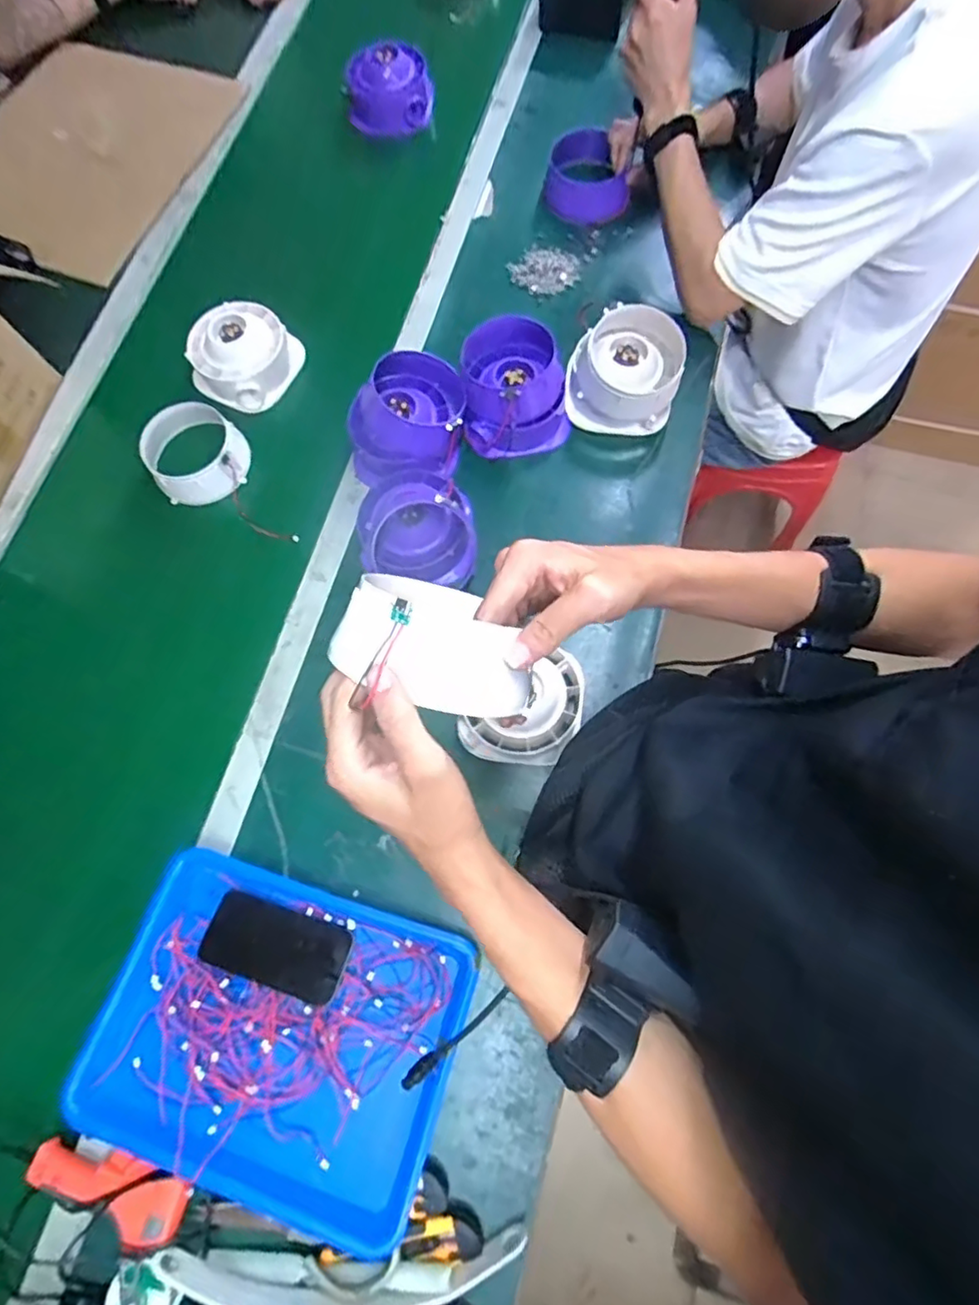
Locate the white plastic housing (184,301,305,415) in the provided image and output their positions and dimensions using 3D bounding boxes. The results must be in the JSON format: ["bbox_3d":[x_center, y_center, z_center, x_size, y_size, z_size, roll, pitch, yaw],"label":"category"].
[{"bbox_3d":[-0.341,-0.406,0.827,0.133,0.073,0.132,20,74,8],"label":"white plastic housing"}]

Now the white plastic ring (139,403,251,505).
[{"bbox_3d":[-0.375,-0.254,0.770,0.119,0.051,0.112,0,73,2],"label":"white plastic ring"}]

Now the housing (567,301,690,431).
[{"bbox_3d":[0.169,-0.348,0.760,0.137,0.105,0.128,11,73,5],"label":"housing"}]

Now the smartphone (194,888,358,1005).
[{"bbox_3d":[-0.214,0.296,0.606,0.140,0.006,0.071,21,65,1],"label":"smartphone"}]

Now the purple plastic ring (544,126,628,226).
[{"bbox_3d":[0.136,-0.695,0.887,0.106,0.049,0.129,-9,73,-1],"label":"purple plastic ring"}]

